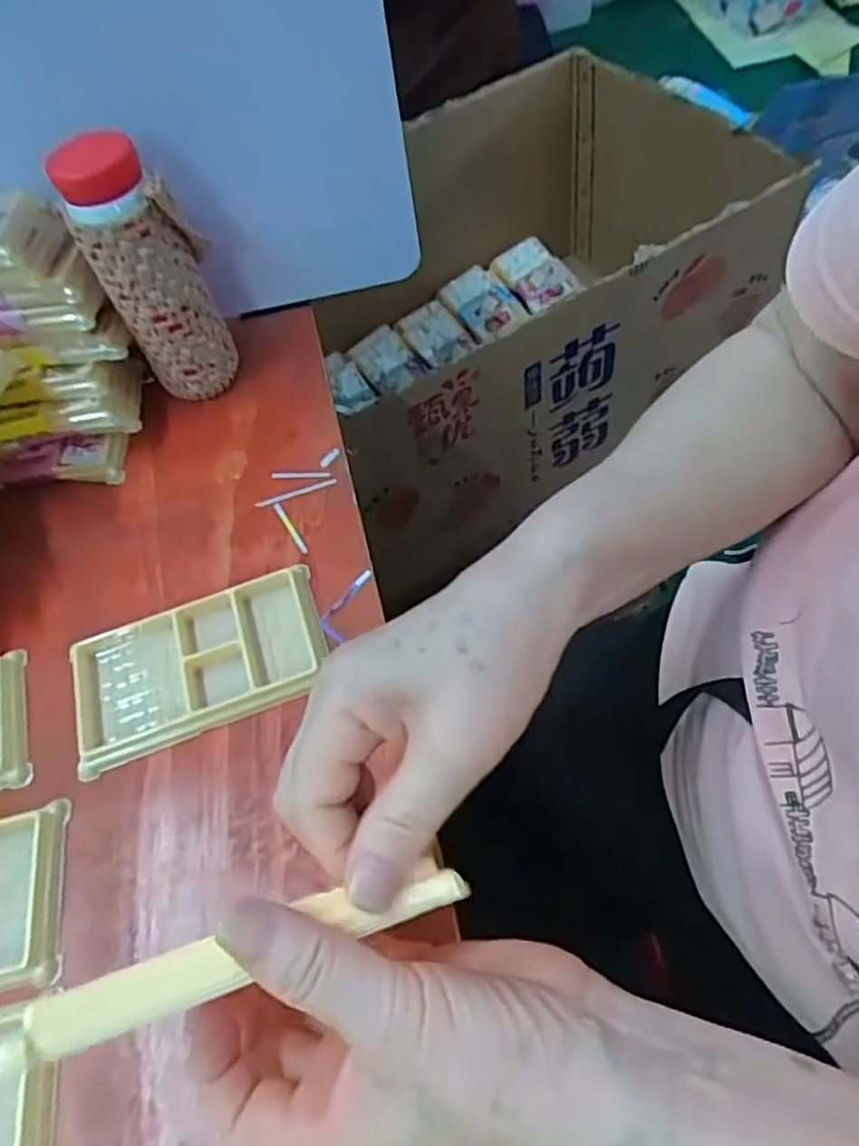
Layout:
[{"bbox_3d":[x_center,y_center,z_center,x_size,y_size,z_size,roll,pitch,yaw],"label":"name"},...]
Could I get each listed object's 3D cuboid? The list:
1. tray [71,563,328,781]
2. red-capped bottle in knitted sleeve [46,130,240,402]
[{"bbox_3d":[-0.123,0.048,0.377,0.133,0.013,0.077,-17,58,-6],"label":"tray"},{"bbox_3d":[-0.169,-0.181,0.438,0.047,0.158,0.059,30,65,21],"label":"red-capped bottle in knitted sleeve"}]

